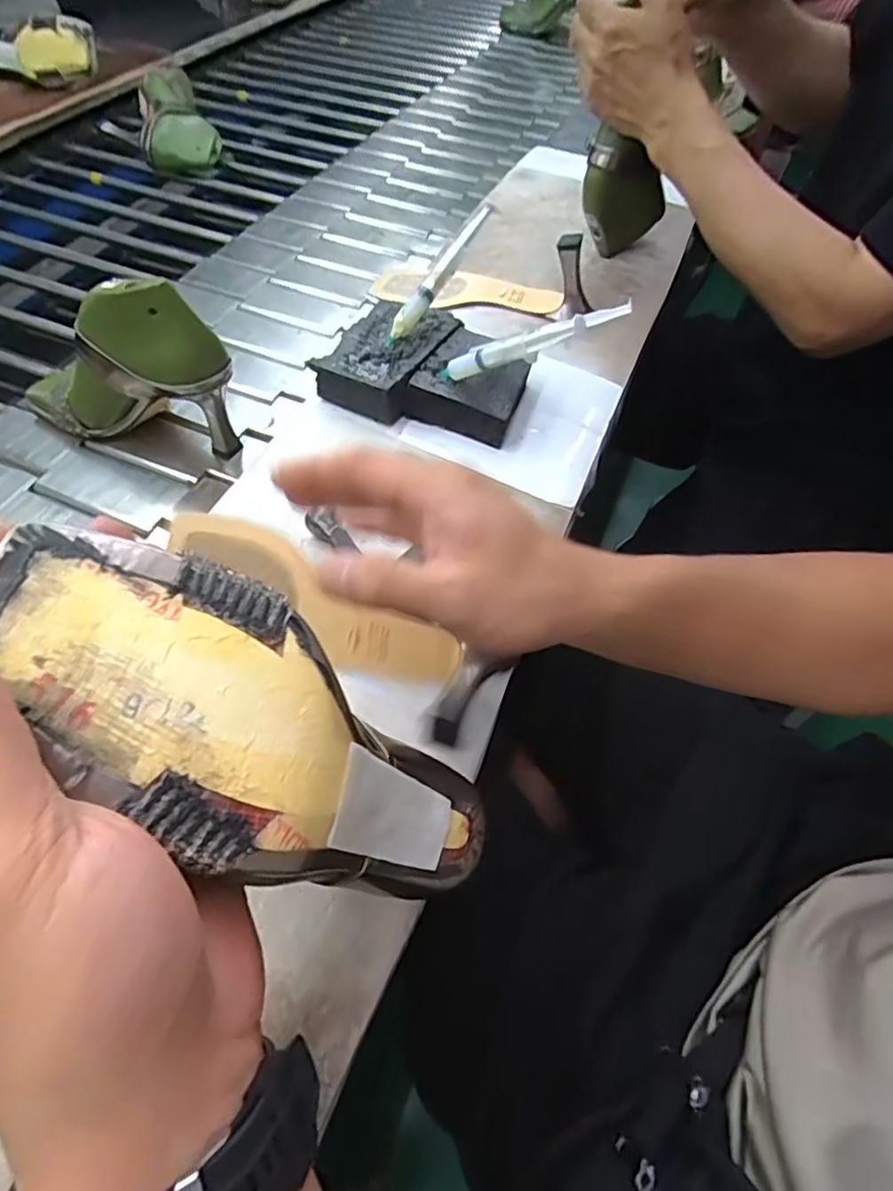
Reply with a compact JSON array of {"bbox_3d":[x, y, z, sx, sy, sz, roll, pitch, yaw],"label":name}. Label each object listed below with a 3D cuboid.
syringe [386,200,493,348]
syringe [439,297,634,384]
[{"bbox_3d":[-0.009,-0.271,0.528,0.134,0.018,0.016,-50,63,15],"label":"syringe"},{"bbox_3d":[0.059,-0.185,0.457,0.164,0.017,0.022,-1,47,44],"label":"syringe"}]

